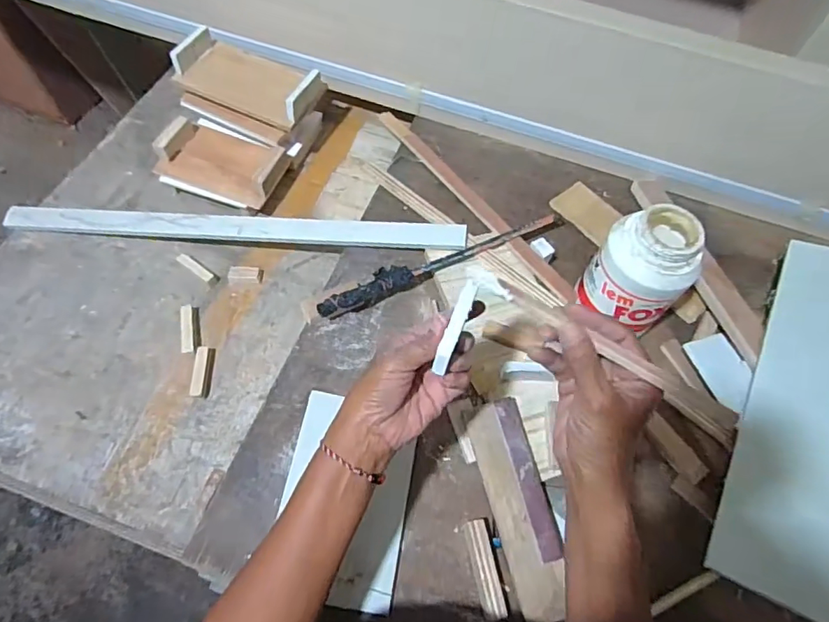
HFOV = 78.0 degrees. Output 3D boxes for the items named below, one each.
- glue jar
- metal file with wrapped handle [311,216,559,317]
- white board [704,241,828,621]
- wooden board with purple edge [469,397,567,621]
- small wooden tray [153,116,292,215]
[{"bbox_3d":[0.246,-0.043,0.552,0.098,0.145,0.091,2,61,-3],"label":"glue jar"},{"bbox_3d":[0.032,-0.062,0.612,0.309,0.021,0.021,-23,65,-16],"label":"metal file with wrapped handle"},{"bbox_3d":[0.397,0.093,0.500,0.119,0.019,0.375,18,66,25],"label":"white board"},{"bbox_3d":[0.098,0.186,0.490,0.055,0.035,0.192,-8,62,-8],"label":"wooden board with purple edge"},{"bbox_3d":[-0.268,-0.216,0.720,0.162,0.049,0.116,18,61,6],"label":"small wooden tray"}]

